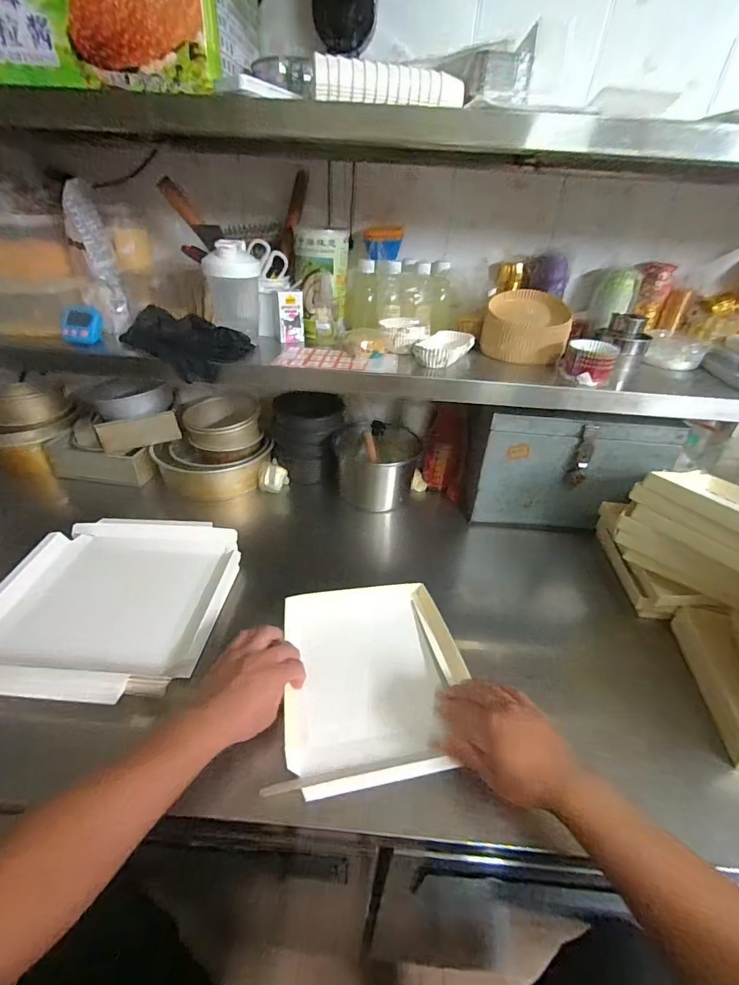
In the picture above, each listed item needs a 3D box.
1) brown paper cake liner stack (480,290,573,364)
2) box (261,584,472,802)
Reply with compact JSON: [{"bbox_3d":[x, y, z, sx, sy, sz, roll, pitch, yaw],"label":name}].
[{"bbox_3d":[0.287,-0.303,0.793,0.148,0.092,0.129,14,36,15],"label":"brown paper cake liner stack"},{"bbox_3d":[0.003,0.242,0.598,0.242,0.028,0.277,-4,36,-11],"label":"box"}]

